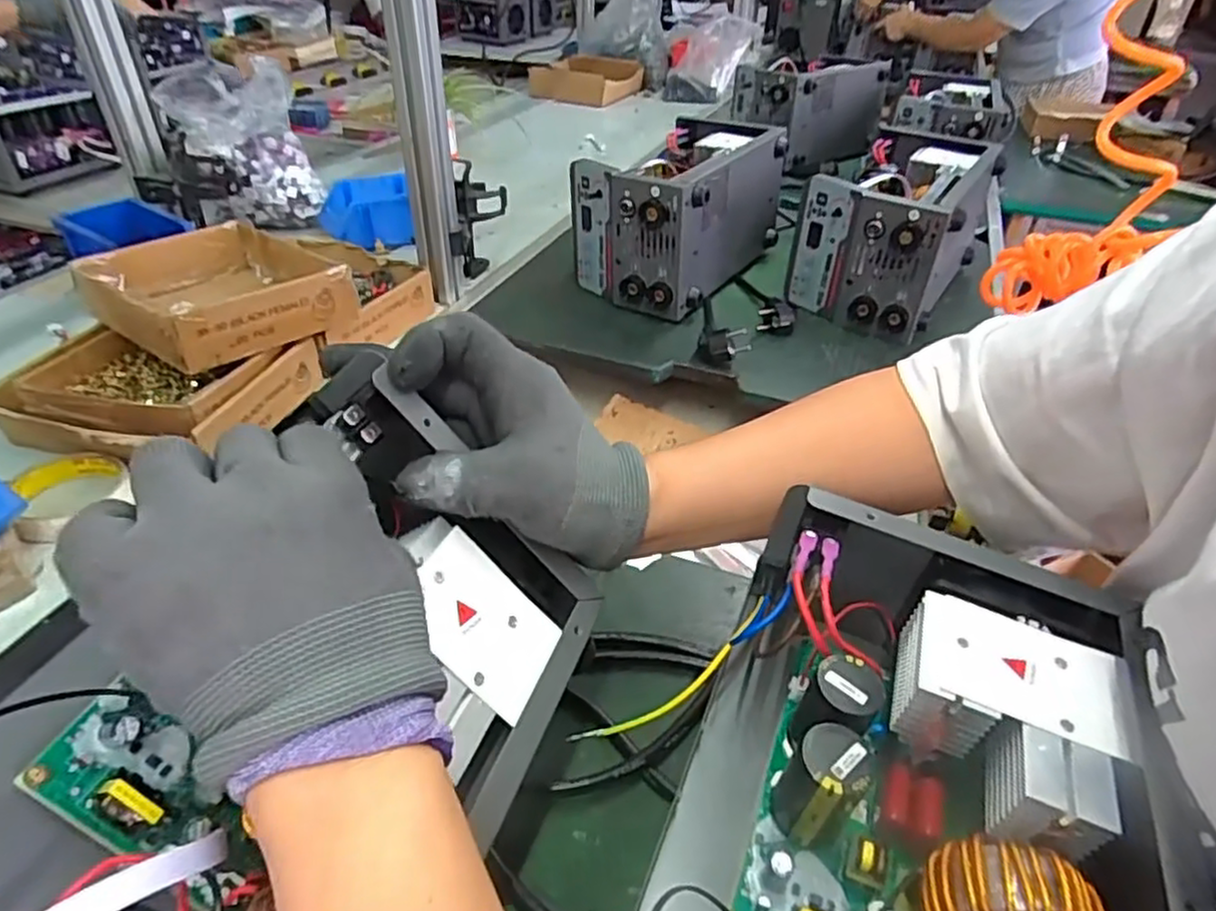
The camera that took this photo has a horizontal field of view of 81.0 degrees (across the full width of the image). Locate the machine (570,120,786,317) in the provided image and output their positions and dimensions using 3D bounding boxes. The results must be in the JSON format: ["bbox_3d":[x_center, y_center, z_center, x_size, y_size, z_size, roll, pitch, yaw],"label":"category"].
[{"bbox_3d":[0.095,-0.307,0.904,0.164,0.159,0.282,28,44,29],"label":"machine"}]

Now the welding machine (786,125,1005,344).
[{"bbox_3d":[0.351,-0.280,0.886,0.166,0.159,0.277,23,42,24],"label":"welding machine"}]

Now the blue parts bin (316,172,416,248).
[{"bbox_3d":[-0.344,-0.340,0.999,0.119,0.080,0.097,-13,40,-19],"label":"blue parts bin"}]

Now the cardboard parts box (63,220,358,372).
[{"bbox_3d":[-0.383,-0.161,0.702,0.208,0.063,0.180,28,44,29],"label":"cardboard parts box"}]

